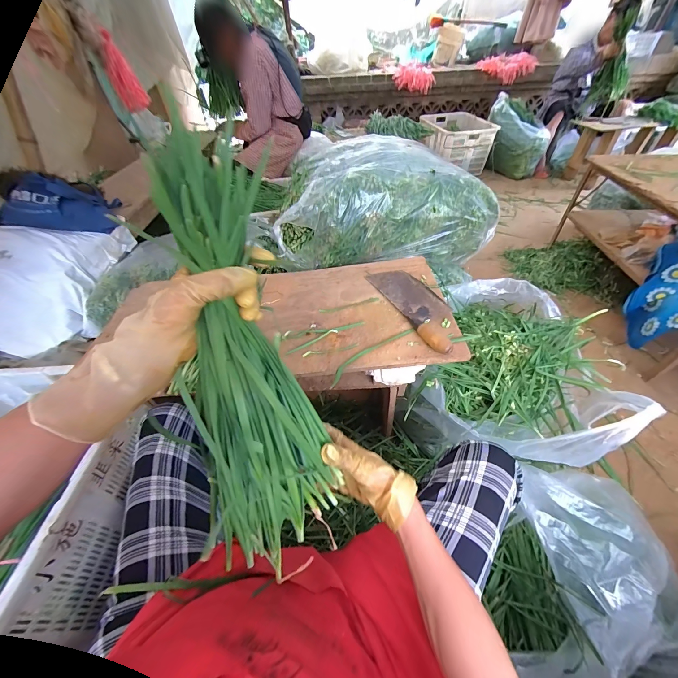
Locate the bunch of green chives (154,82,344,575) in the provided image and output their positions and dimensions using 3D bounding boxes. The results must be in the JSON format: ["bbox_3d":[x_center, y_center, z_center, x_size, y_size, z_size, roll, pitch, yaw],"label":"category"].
[{"bbox_3d":[-0.091,0.031,0.285,0.125,0.392,0.063,-8,13,-3],"label":"bunch of green chives"}]

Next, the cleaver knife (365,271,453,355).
[{"bbox_3d":[0.171,-0.082,0.627,0.099,0.043,0.300,-19,51,-12],"label":"cleaver knife"}]

